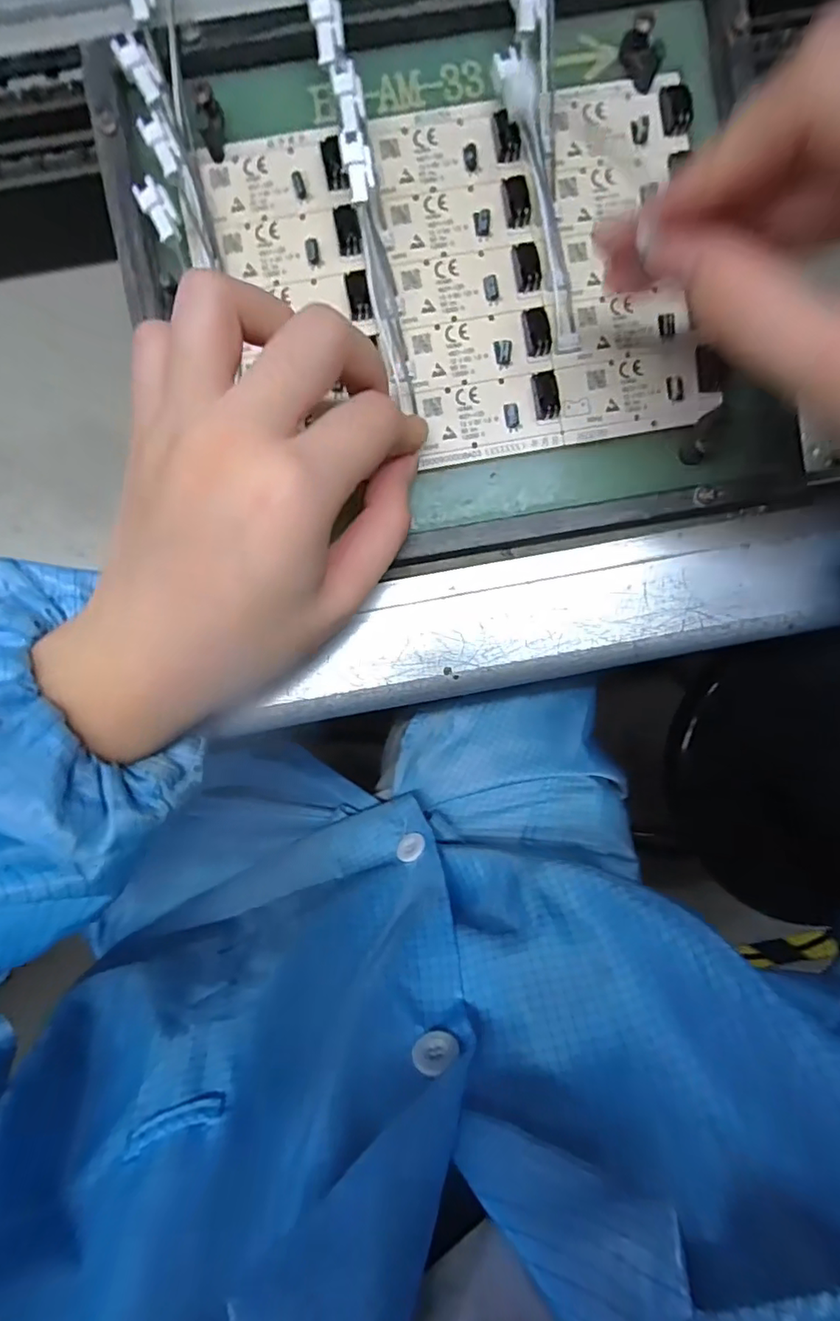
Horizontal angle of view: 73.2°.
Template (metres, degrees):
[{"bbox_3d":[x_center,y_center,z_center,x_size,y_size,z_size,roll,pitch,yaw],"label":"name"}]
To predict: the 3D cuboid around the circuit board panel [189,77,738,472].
[{"bbox_3d":[0.020,-0.142,0.211,0.176,0.017,0.125,-10,94,-2],"label":"circuit board panel"}]

